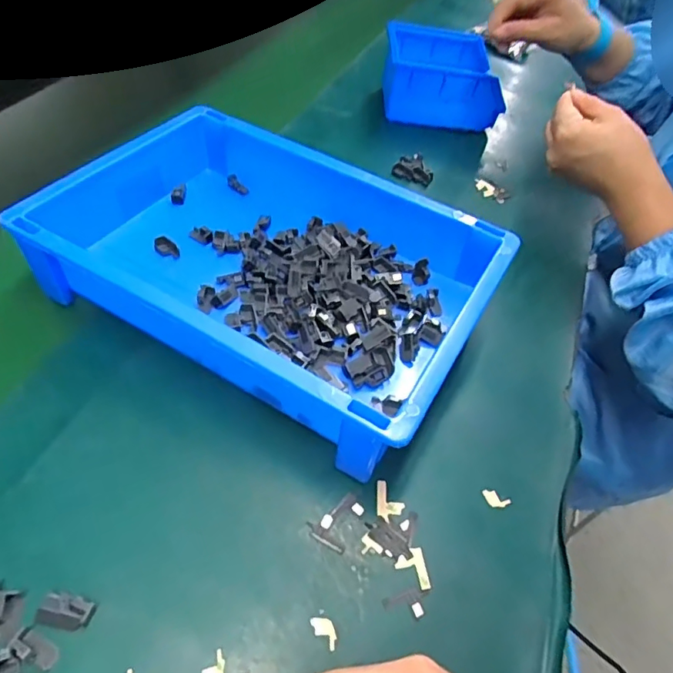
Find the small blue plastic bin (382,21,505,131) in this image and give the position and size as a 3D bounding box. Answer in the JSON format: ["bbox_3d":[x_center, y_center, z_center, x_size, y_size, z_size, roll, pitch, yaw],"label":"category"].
[{"bbox_3d":[0.125,-0.305,0.623,0.138,0.079,0.110,6,50,-1],"label":"small blue plastic bin"}]

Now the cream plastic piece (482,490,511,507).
[{"bbox_3d":[0.101,0.103,0.329,0.018,0.004,0.009,24,52,14],"label":"cream plastic piece"}]

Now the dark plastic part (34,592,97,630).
[{"bbox_3d":[-0.133,0.136,0.256,0.025,0.009,0.014,11,50,3],"label":"dark plastic part"}]

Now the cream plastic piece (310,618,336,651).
[{"bbox_3d":[-0.006,0.153,0.270,0.010,0.004,0.017,-17,54,-20],"label":"cream plastic piece"}]

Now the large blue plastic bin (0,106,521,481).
[{"bbox_3d":[-0.048,-0.058,0.400,0.304,0.072,0.217,27,52,16],"label":"large blue plastic bin"}]

